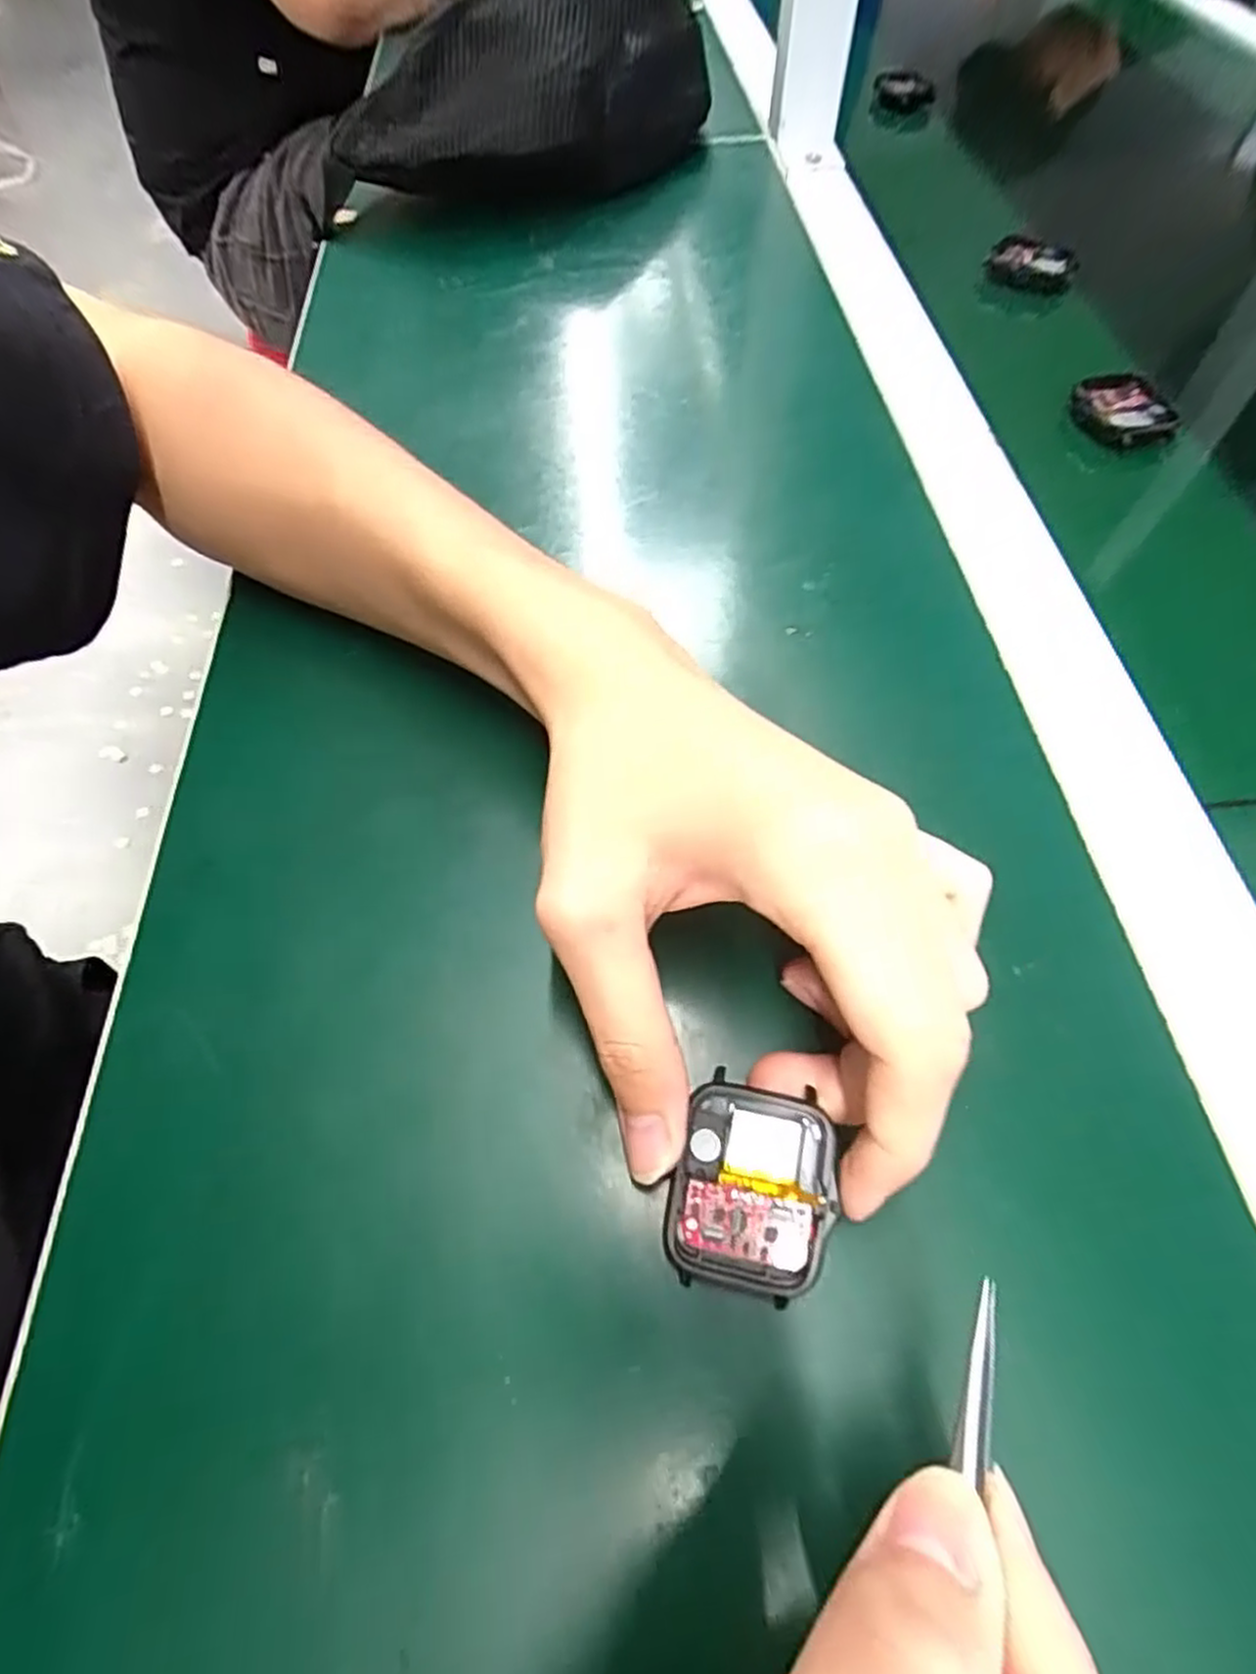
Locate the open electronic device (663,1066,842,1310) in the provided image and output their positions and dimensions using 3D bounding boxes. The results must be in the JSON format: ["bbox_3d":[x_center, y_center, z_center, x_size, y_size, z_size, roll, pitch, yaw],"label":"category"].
[{"bbox_3d":[0.030,0.086,0.181,0.036,0.012,0.045,11,76,9],"label":"open electronic device"}]

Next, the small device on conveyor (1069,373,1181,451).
[{"bbox_3d":[0.232,-0.199,0.343,0.037,0.012,0.042,-7,60,-4],"label":"small device on conveyor"}]

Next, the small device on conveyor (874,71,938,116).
[{"bbox_3d":[0.204,-0.545,0.538,0.051,0.023,0.023,-4,58,-14],"label":"small device on conveyor"}]

